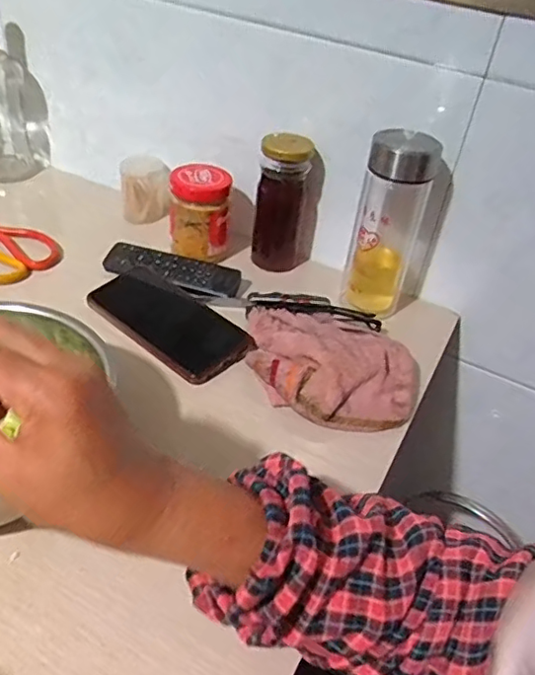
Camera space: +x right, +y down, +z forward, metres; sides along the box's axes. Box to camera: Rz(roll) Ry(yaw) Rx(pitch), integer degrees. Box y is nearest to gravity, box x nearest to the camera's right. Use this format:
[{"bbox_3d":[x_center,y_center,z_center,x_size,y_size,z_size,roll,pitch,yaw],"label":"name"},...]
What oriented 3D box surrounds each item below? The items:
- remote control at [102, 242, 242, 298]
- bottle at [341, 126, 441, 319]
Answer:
[{"bbox_3d":[-0.105,-0.076,0.646,0.152,0.019,0.038,15,41,10],"label":"remote control"},{"bbox_3d":[0.124,-0.115,0.606,0.062,0.185,0.061,20,41,14],"label":"bottle"}]

